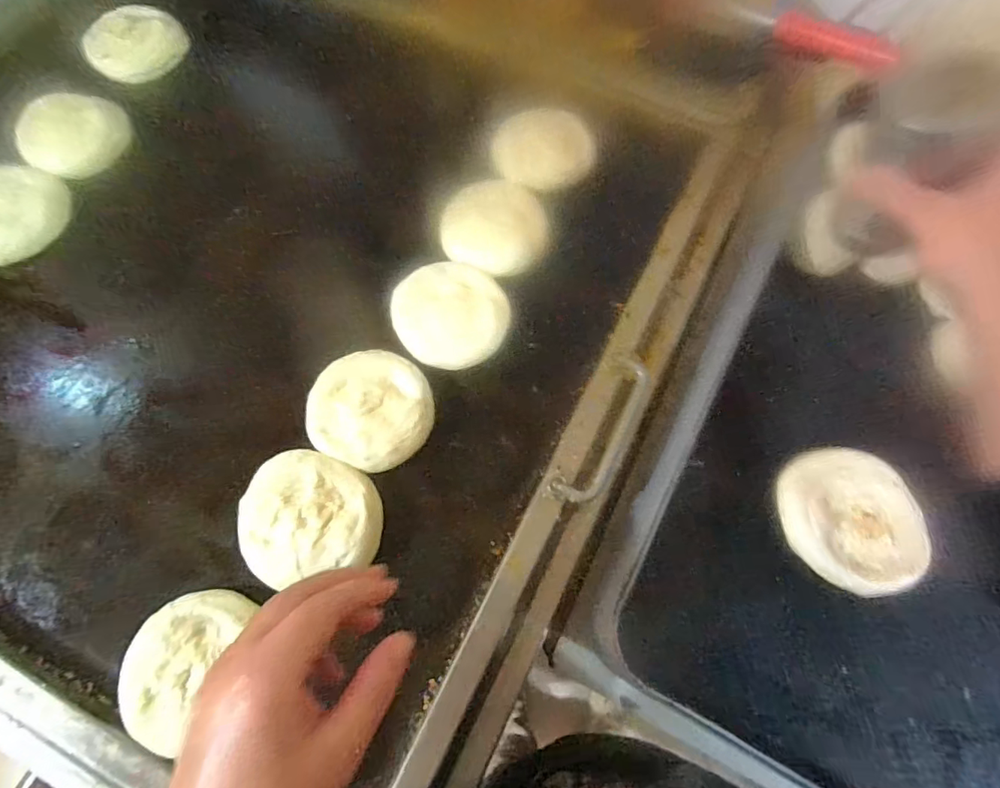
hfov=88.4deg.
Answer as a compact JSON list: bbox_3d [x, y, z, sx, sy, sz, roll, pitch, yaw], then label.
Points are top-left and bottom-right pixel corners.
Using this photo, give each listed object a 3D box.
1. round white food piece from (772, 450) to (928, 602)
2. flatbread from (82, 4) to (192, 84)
[{"bbox_3d":[0.269,0.094,0.389,0.099,0.016,0.104,-6,70,-3],"label":"round white food piece"},{"bbox_3d":[-0.381,-0.368,0.535,0.121,0.021,0.096,39,72,16],"label":"flatbread"}]

